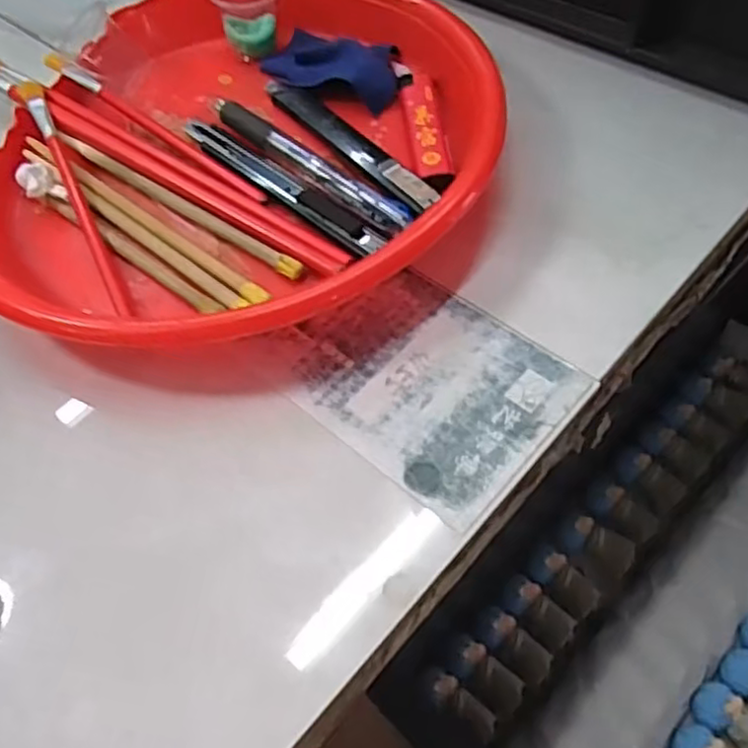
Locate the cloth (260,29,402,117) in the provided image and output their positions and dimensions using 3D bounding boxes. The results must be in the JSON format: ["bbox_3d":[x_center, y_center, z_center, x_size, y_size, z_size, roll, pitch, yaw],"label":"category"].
[{"bbox_3d":[-0.021,-0.167,0.369,0.081,0.016,0.050,26,63,19],"label":"cloth"}]

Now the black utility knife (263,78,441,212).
[{"bbox_3d":[-0.012,-0.113,0.330,0.019,0.011,0.129,-34,62,-17],"label":"black utility knife"}]

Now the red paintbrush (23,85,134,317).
[{"bbox_3d":[-0.142,-0.087,0.321,0.008,0.012,0.162,-24,59,-11],"label":"red paintbrush"}]

